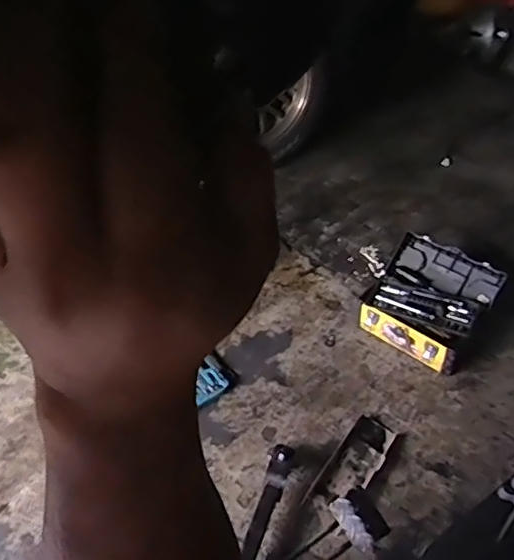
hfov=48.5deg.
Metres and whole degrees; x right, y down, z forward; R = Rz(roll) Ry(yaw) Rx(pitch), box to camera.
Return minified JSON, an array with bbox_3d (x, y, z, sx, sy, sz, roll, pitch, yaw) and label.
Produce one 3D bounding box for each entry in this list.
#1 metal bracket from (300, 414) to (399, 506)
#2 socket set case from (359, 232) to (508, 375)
[{"bbox_3d":[0.265,0.497,1.551,0.119,0.034,0.308,26,51,27],"label":"metal bracket"},{"bbox_3d":[0.546,0.060,1.834,0.356,0.174,0.338,28,52,28],"label":"socket set case"}]

